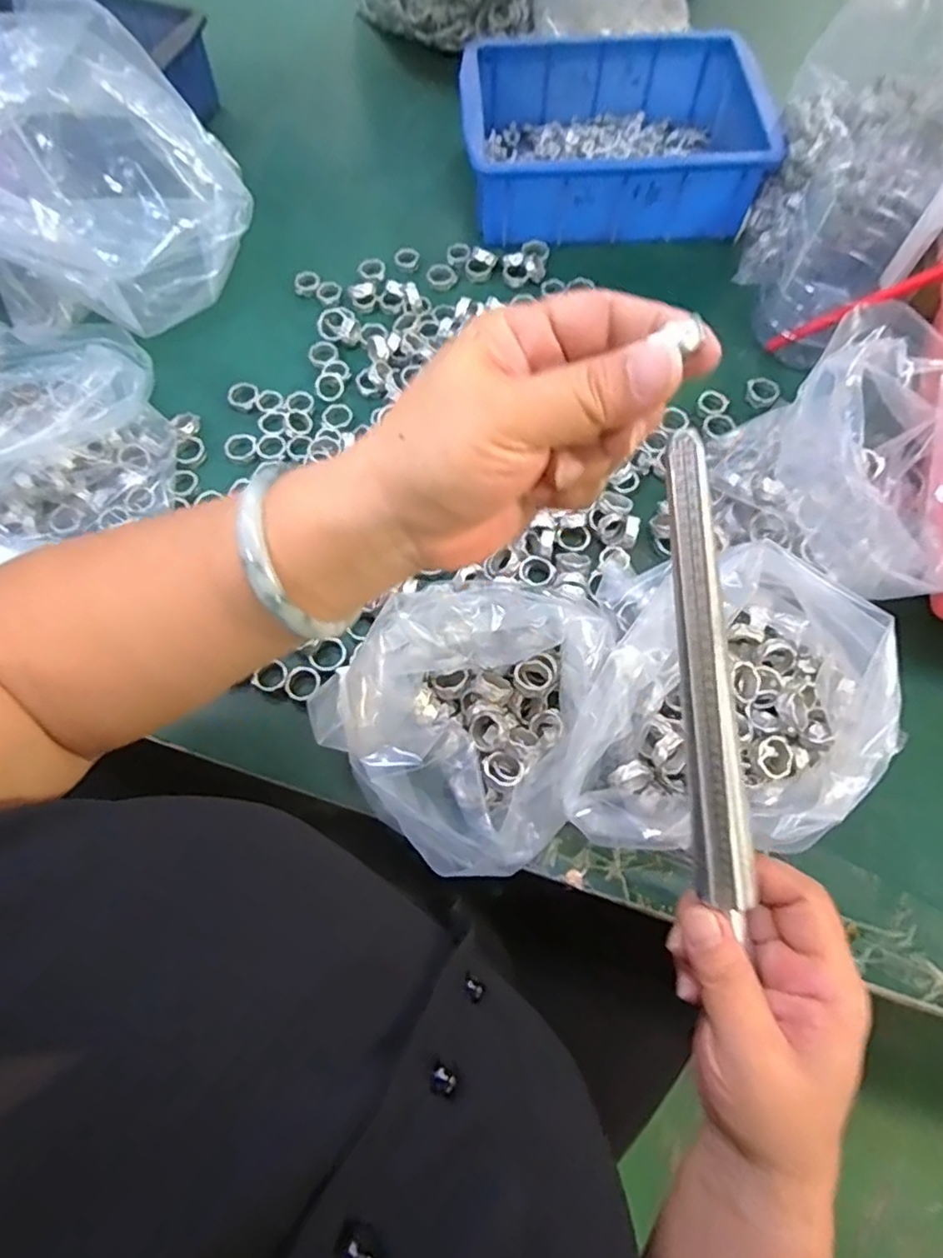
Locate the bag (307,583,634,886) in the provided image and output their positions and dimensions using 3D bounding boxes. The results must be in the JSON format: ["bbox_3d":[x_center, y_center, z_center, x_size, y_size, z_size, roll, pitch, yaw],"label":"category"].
[{"bbox_3d":[0.004,0.038,0.352,0.146,0.073,0.158,39,72,15],"label":"bag"}]

